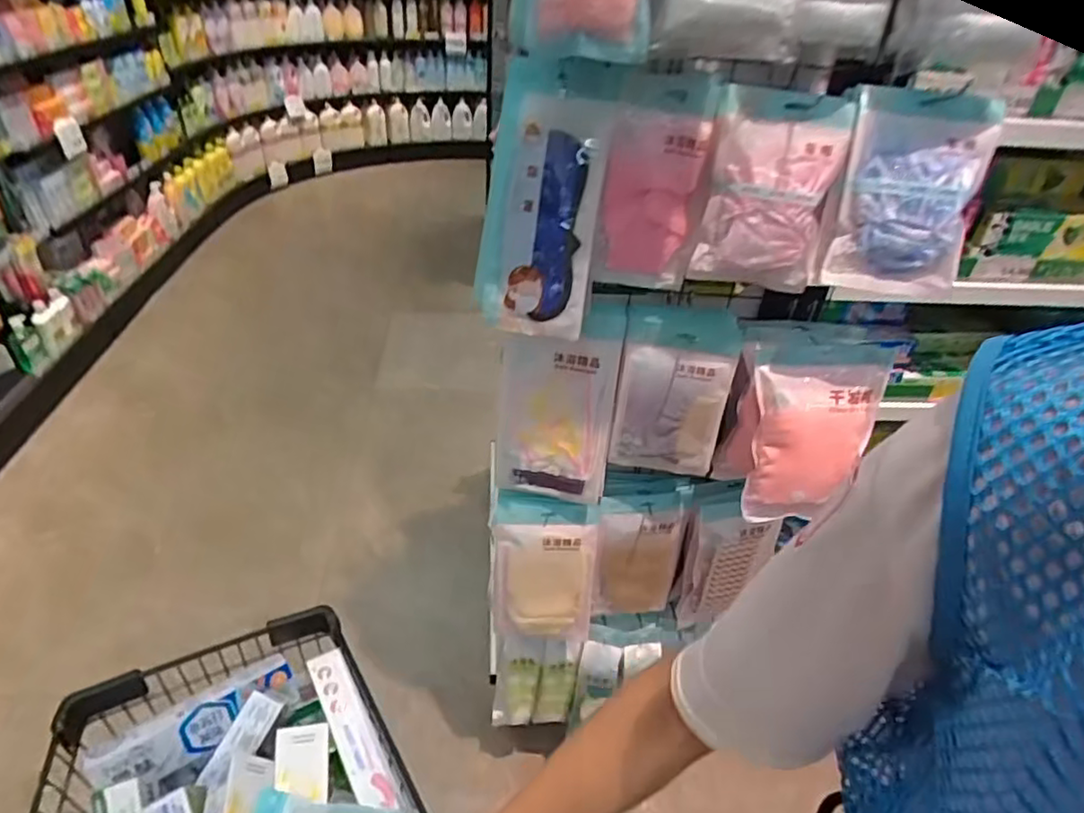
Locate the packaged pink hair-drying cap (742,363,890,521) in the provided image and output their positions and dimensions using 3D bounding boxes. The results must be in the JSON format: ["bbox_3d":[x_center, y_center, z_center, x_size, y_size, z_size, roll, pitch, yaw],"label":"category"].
[{"bbox_3d":[0.332,0.048,0.774,0.145,0.205,0.022,0,19,5],"label":"packaged pink hair-drying cap"}]

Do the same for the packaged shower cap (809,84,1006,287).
[{"bbox_3d":[0.354,-0.206,0.615,0.125,0.172,0.054,9,37,5],"label":"packaged shower cap"}]

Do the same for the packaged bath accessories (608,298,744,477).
[{"bbox_3d":[0.169,-0.024,0.829,0.138,0.221,0.072,7,37,2],"label":"packaged bath accessories"}]

